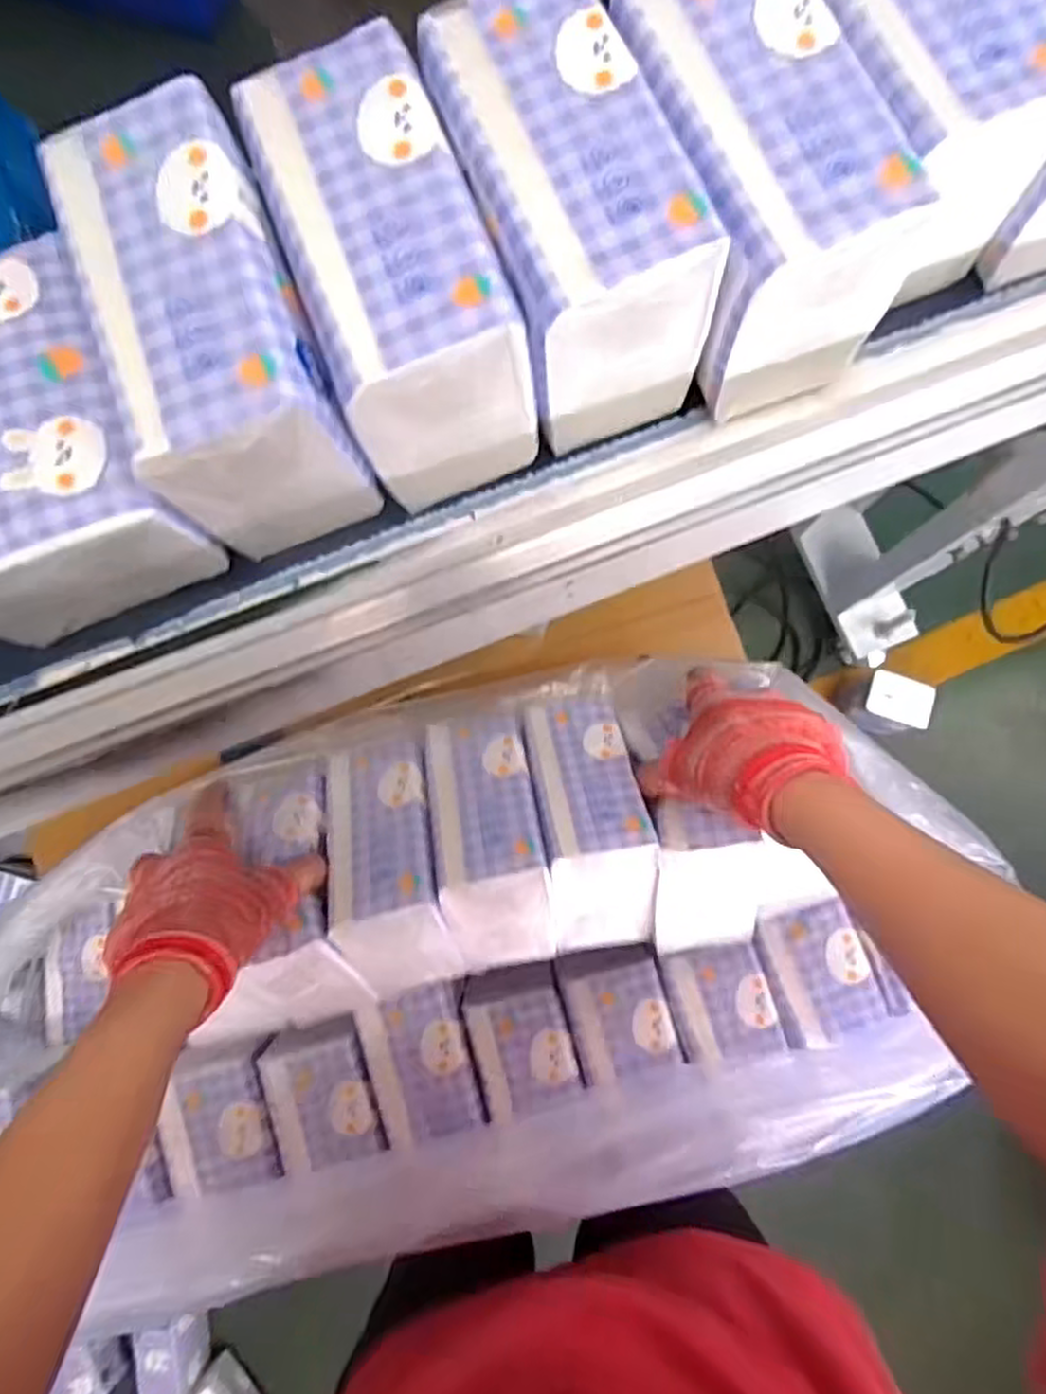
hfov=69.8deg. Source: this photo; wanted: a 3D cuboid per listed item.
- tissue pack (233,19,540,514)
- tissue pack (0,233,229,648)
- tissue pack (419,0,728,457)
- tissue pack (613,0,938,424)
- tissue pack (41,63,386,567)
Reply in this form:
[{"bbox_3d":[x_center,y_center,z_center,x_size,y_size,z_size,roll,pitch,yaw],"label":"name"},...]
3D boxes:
[{"bbox_3d":[-0.047,-0.143,0.270,0.065,0.088,0.125,-22,82,-3],"label":"tissue pack"},{"bbox_3d":[-0.178,-0.087,0.276,0.092,0.065,0.121,-24,82,-3],"label":"tissue pack"},{"bbox_3d":[0.014,-0.170,0.271,0.062,0.086,0.119,-20,82,-2],"label":"tissue pack"},{"bbox_3d":[0.084,-0.181,0.272,0.072,0.084,0.123,-19,82,-2],"label":"tissue pack"},{"bbox_3d":[-0.107,-0.122,0.266,0.067,0.081,0.123,-24,82,-3],"label":"tissue pack"}]

